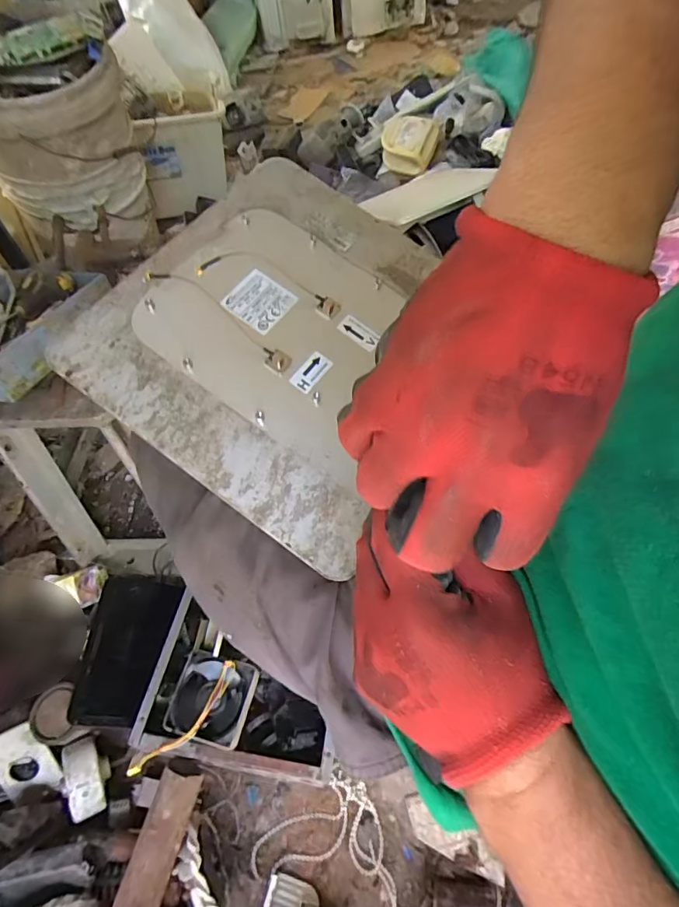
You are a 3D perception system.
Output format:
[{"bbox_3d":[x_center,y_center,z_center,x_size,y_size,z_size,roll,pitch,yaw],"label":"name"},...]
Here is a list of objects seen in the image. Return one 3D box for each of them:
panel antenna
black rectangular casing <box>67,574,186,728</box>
[{"bbox_3d":[-0.041,-0.103,0.399,0.305,0.032,0.300,36,71,6],"label":"panel antenna"},{"bbox_3d":[-0.325,0.289,0.716,0.113,0.024,0.226,16,44,-14],"label":"black rectangular casing"}]

